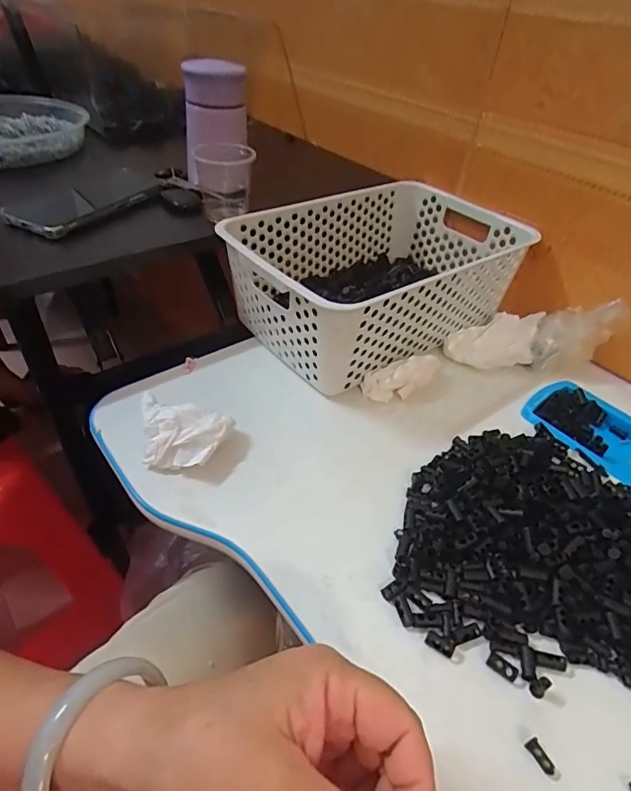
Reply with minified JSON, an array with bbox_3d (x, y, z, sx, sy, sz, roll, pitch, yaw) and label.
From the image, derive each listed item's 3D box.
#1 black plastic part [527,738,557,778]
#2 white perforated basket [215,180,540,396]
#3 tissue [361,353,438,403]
[{"bbox_3d":[0.123,0.198,0.260,0.006,0.005,0.017,-20,49,-25],"label":"black plastic part"},{"bbox_3d":[0.071,-0.136,0.531,0.301,0.105,0.200,-25,51,-29],"label":"white perforated basket"},{"bbox_3d":[0.089,-0.021,0.468,0.084,0.025,0.031,-20,49,-25],"label":"tissue"}]

